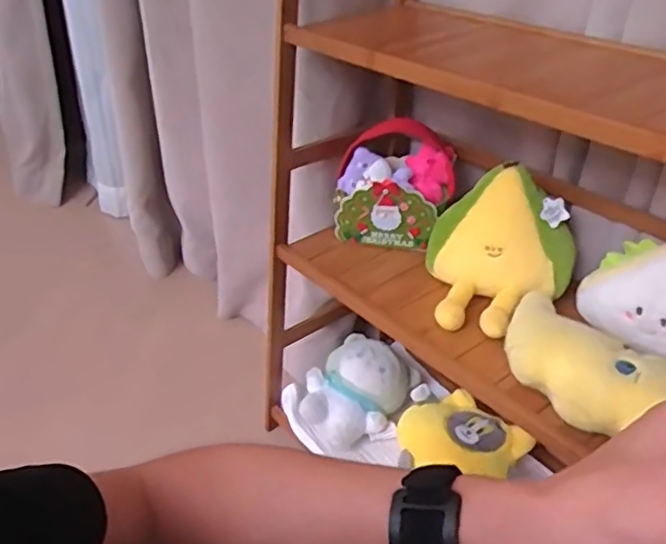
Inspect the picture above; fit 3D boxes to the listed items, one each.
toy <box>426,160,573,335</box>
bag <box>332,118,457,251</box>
[{"bbox_3d":[0.218,-0.033,0.822,0.192,0.167,0.152,10,36,13],"label":"toy"},{"bbox_3d":[0.099,-0.142,0.992,0.178,0.165,0.124,8,35,12],"label":"bag"}]

